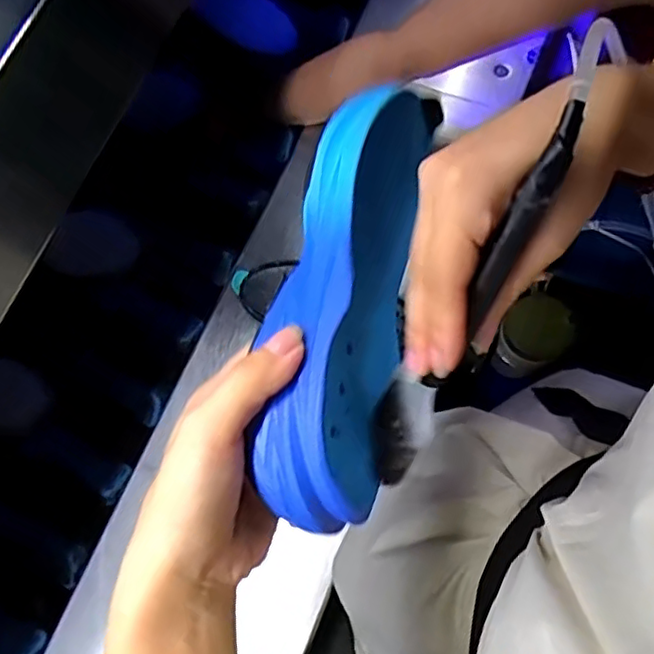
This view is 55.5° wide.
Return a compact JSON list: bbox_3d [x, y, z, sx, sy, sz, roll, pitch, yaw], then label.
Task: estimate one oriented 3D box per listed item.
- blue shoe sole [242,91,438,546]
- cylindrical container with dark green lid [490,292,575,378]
[{"bbox_3d":[0.020,-0.034,0.332,0.046,0.121,0.279,-3,63,26],"label":"blue shoe sole"},{"bbox_3d":[0.244,0.017,0.770,0.074,0.134,0.079,0,75,2],"label":"cylindrical container with dark green lid"}]

